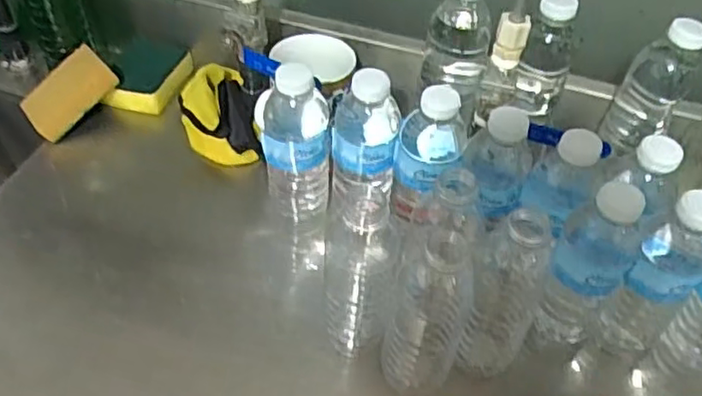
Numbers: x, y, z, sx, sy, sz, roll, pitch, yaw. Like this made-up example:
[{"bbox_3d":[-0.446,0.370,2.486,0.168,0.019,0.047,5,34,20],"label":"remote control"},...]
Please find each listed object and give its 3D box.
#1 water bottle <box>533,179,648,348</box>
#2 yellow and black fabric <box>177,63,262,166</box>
[{"bbox_3d":[0.184,0.065,0.520,0.053,0.179,0.054,30,52,21],"label":"water bottle"},{"bbox_3d":[-0.147,-0.089,0.722,0.072,0.069,0.108,-16,51,-19],"label":"yellow and black fabric"}]

